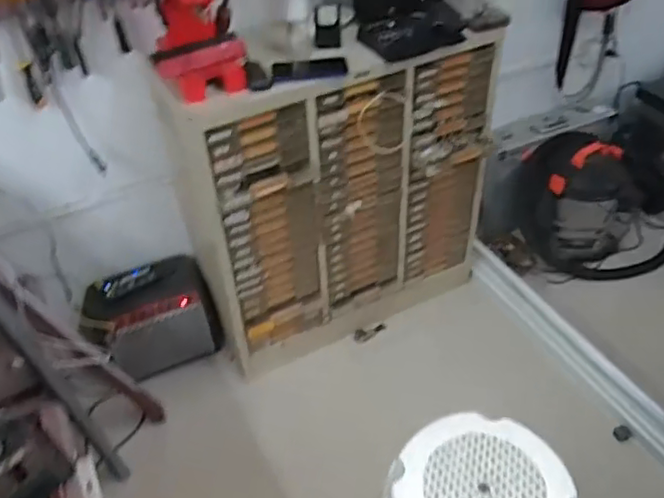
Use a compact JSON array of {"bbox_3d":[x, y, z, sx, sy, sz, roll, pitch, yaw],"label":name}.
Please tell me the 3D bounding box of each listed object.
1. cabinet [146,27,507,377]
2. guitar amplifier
[{"bbox_3d":[0.006,-0.173,1.745,0.797,0.824,0.346,-23,48,-19],"label":"cabinet"},{"bbox_3d":[-0.521,0.198,1.821,0.353,0.236,0.223,-24,48,-20],"label":"guitar amplifier"}]

